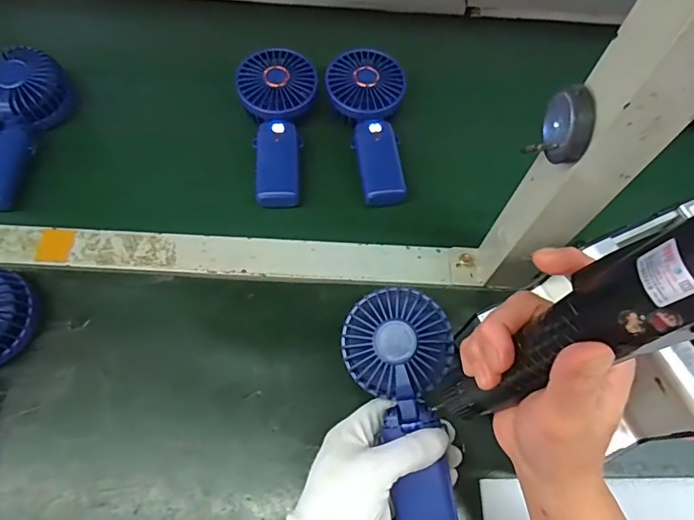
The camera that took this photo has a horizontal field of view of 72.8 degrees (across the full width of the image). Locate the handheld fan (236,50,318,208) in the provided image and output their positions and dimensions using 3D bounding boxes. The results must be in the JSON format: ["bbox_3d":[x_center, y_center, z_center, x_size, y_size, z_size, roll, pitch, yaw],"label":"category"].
[{"bbox_3d":[-0.073,-0.144,0.503,0.081,0.039,0.181,-2,64,-4],"label":"handheld fan"}]

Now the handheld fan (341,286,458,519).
[{"bbox_3d":[0.048,0.112,0.357,0.082,0.043,0.177,-10,82,-8],"label":"handheld fan"}]

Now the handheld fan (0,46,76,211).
[{"bbox_3d":[-0.341,-0.136,0.479,0.070,0.041,0.178,1,64,-2],"label":"handheld fan"}]

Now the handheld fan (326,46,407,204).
[{"bbox_3d":[0.023,-0.148,0.509,0.080,0.040,0.182,-2,64,-4],"label":"handheld fan"}]

